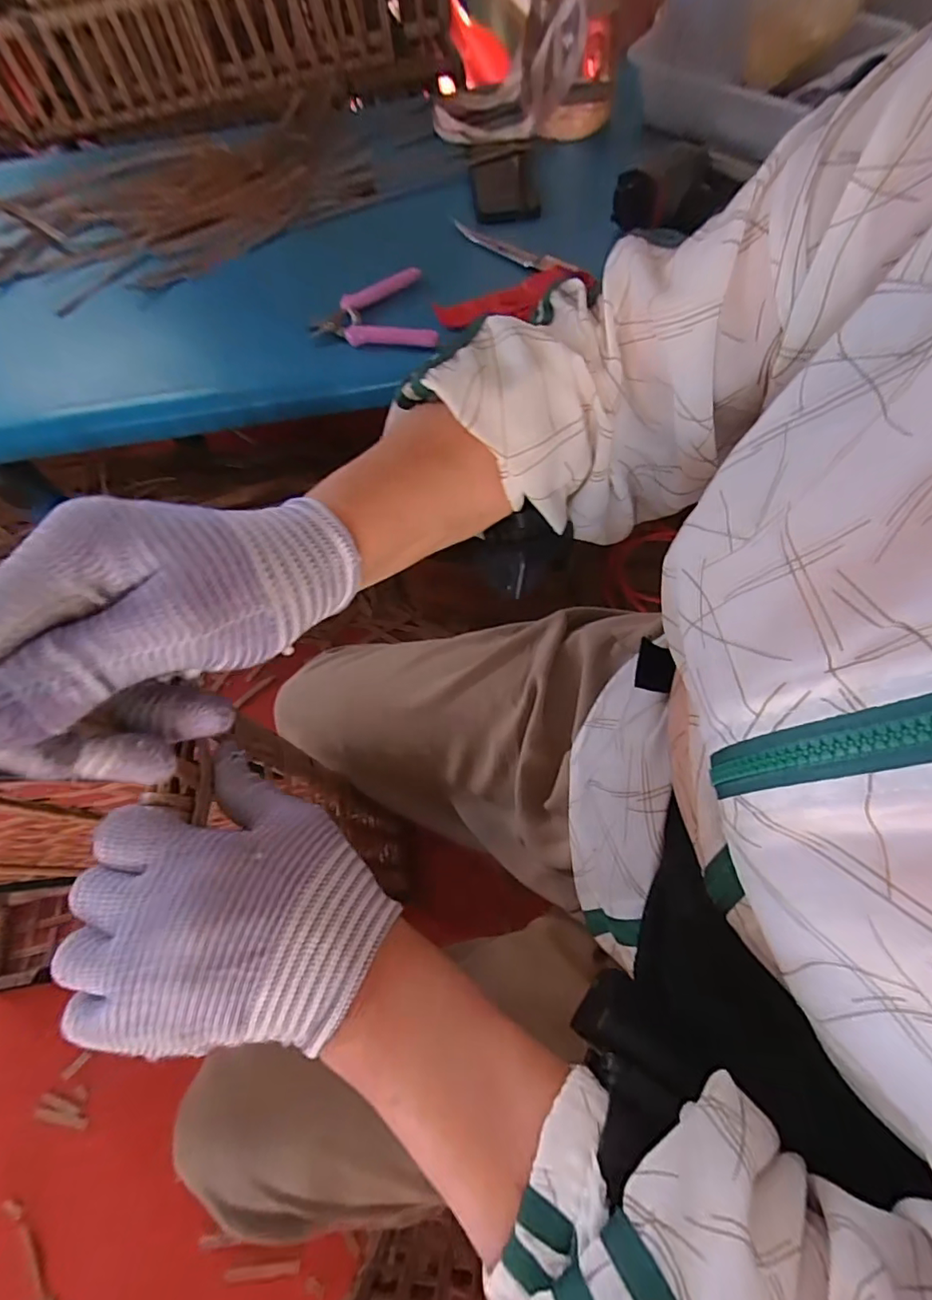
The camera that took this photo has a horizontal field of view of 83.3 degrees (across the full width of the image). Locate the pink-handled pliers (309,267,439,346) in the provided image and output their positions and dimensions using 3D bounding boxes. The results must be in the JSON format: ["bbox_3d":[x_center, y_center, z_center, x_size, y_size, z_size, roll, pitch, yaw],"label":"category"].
[{"bbox_3d":[-0.100,-0.351,0.557,0.123,0.023,0.107,-15,66,-3],"label":"pink-handled pliers"}]

